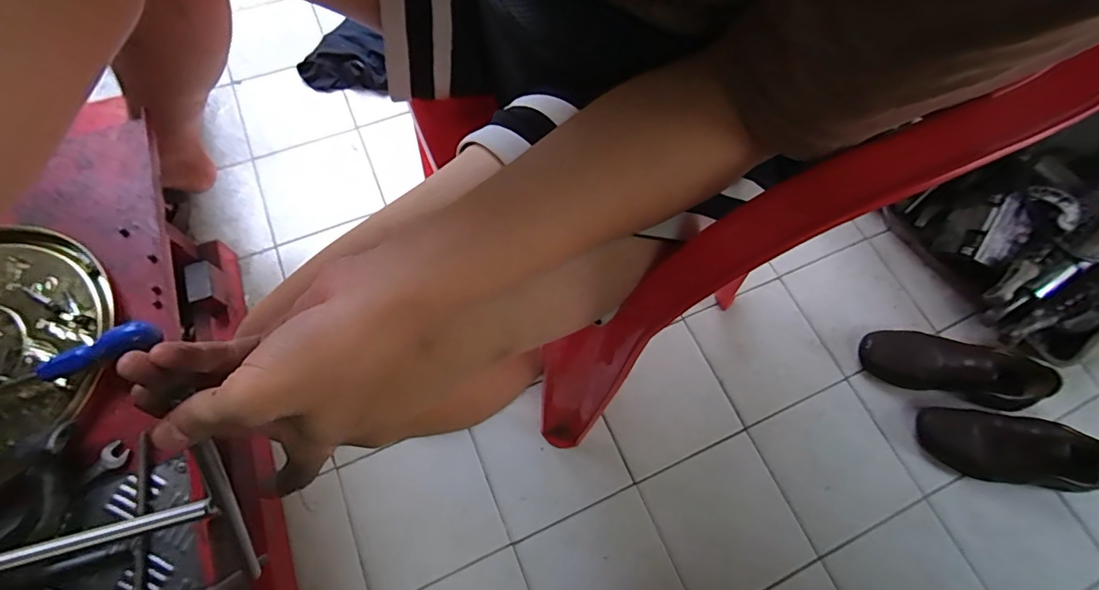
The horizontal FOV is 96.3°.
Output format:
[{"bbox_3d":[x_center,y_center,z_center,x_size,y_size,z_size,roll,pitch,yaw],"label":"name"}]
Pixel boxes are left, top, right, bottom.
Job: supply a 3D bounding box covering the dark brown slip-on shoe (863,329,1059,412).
[{"bbox_3d":[0.673,0.115,0.809,0.293,0.077,0.101,10,68,1],"label":"dark brown slip-on shoe"}]

